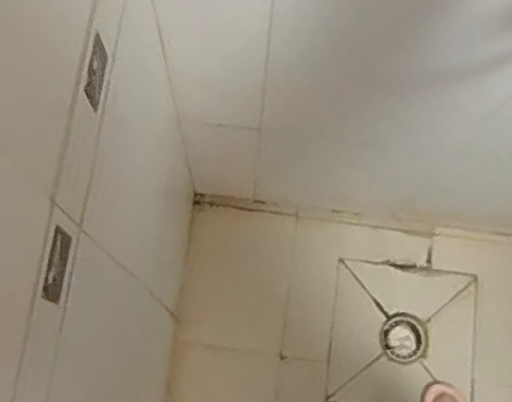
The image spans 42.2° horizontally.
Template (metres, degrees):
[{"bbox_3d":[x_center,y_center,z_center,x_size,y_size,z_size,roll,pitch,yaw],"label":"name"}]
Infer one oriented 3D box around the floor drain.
[{"bbox_3d":[0.311,0.287,1.394,0.099,0.004,0.101,0,75,-1],"label":"floor drain"}]

